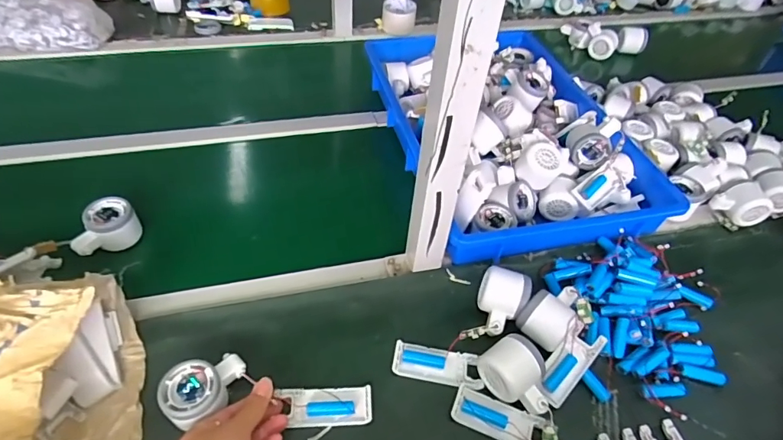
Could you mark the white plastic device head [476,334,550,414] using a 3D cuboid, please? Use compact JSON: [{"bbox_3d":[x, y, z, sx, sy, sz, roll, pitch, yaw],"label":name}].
[{"bbox_3d":[0.138,0.170,0.497,0.051,0.049,0.080,-23,53,-24],"label":"white plastic device head"}]

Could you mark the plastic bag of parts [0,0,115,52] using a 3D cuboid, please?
[{"bbox_3d":[-0.743,-0.420,0.958,0.279,0.062,0.141,7,48,1],"label":"plastic bag of parts"}]

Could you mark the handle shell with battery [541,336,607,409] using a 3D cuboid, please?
[{"bbox_3d":[0.207,0.168,0.525,0.100,0.014,0.032,-42,61,-17],"label":"handle shell with battery"}]

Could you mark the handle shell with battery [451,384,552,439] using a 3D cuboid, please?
[{"bbox_3d":[0.117,0.211,0.488,0.099,0.012,0.043,21,48,14],"label":"handle shell with battery"}]

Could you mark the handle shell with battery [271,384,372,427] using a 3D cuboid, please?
[{"bbox_3d":[-0.072,0.199,0.490,0.100,0.023,0.042,1,47,1],"label":"handle shell with battery"}]

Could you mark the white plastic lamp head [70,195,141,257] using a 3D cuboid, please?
[{"bbox_3d":[-0.387,0.010,0.614,0.080,0.054,0.047,-31,56,-29],"label":"white plastic lamp head"}]

